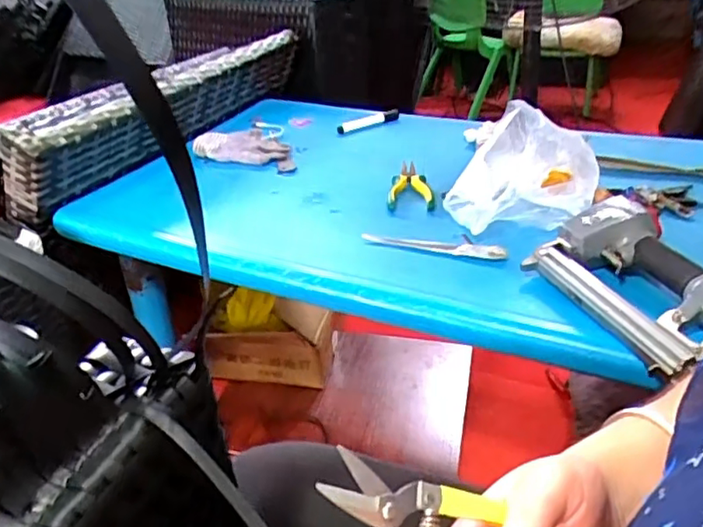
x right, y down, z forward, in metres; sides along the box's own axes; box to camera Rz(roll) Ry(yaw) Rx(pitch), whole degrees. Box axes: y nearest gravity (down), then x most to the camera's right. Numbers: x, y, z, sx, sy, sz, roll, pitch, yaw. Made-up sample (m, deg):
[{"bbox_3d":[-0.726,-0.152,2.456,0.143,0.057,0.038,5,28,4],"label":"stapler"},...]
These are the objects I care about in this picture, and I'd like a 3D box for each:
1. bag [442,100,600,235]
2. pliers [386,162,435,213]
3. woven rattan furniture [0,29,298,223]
[{"bbox_3d":[0.228,-0.125,0.781,0.203,0.138,0.105,-14,34,-17],"label":"bag"},{"bbox_3d":[0.093,-0.122,0.915,0.066,0.023,0.144,3,33,8],"label":"pliers"},{"bbox_3d":[-0.368,-0.302,1.159,0.206,0.129,0.780,12,35,22],"label":"woven rattan furniture"}]

